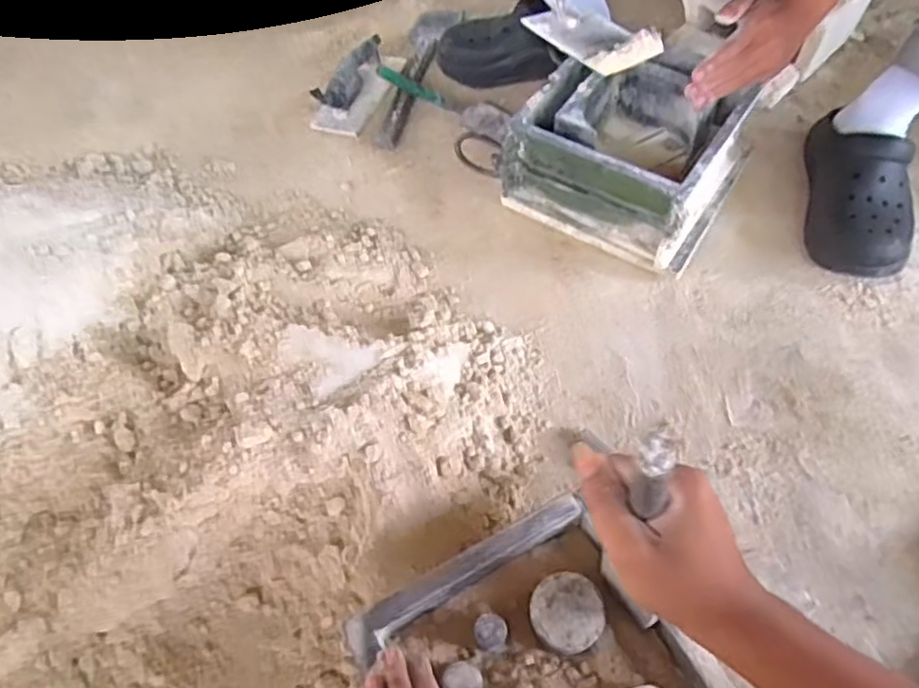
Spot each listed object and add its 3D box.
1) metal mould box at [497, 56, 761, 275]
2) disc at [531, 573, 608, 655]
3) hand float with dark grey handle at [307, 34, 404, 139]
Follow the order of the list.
[{"bbox_3d":[0.210,-0.238,0.837,0.242,0.143,0.217,29,66,18],"label":"metal mould box"},{"bbox_3d":[0.088,0.219,0.548,0.058,0.029,0.057,-1,56,2],"label":"disc"},{"bbox_3d":[-0.155,-0.397,1.027,0.086,0.066,0.174,27,77,19],"label":"hand float with dark grey handle"}]

